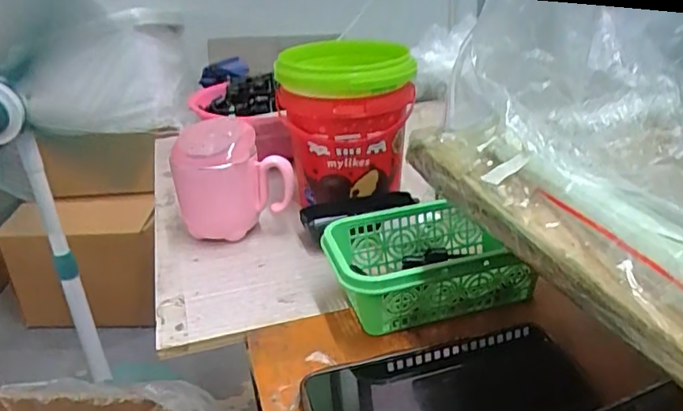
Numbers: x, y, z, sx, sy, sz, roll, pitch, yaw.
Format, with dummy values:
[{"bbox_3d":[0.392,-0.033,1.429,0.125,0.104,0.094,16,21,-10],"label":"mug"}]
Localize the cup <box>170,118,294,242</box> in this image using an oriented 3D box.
[{"bbox_3d":[-0.103,-0.026,0.541,0.106,0.100,0.069,-11,27,-14],"label":"cup"}]

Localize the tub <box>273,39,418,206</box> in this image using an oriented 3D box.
[{"bbox_3d":[0.004,-0.090,0.569,0.127,0.141,0.117,-3,26,1],"label":"tub"}]

